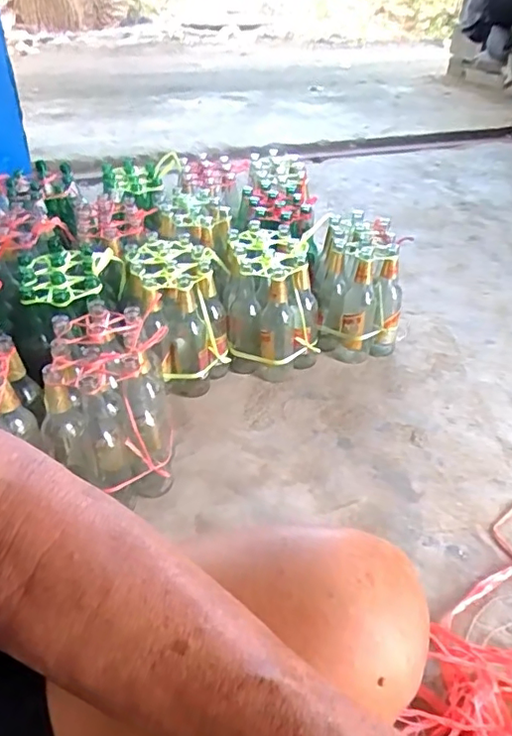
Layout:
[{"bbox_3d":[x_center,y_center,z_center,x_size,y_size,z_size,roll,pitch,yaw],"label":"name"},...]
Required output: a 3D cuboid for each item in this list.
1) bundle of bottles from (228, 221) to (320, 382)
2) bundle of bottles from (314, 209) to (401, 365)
[{"bbox_3d":[0.032,-0.141,1.216,0.187,0.261,0.211,-2,38,-5],"label":"bundle of bottles"},{"bbox_3d":[0.233,-0.171,1.274,0.201,0.268,0.205,9,39,8],"label":"bundle of bottles"}]

